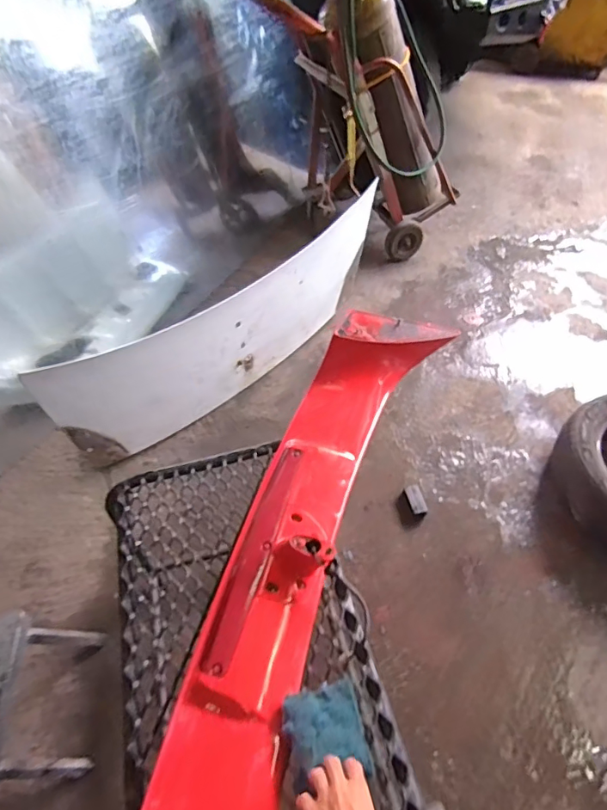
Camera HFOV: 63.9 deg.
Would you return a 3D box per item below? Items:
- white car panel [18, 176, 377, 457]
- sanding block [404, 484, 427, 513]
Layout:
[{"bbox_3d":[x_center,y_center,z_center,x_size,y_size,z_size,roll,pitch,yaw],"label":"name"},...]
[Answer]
[{"bbox_3d":[-0.220,-0.253,1.722,1.337,0.494,0.066,-37,59,-25],"label":"white car panel"},{"bbox_3d":[0.344,0.287,1.489,0.047,0.020,0.089,-13,51,-9],"label":"sanding block"}]

